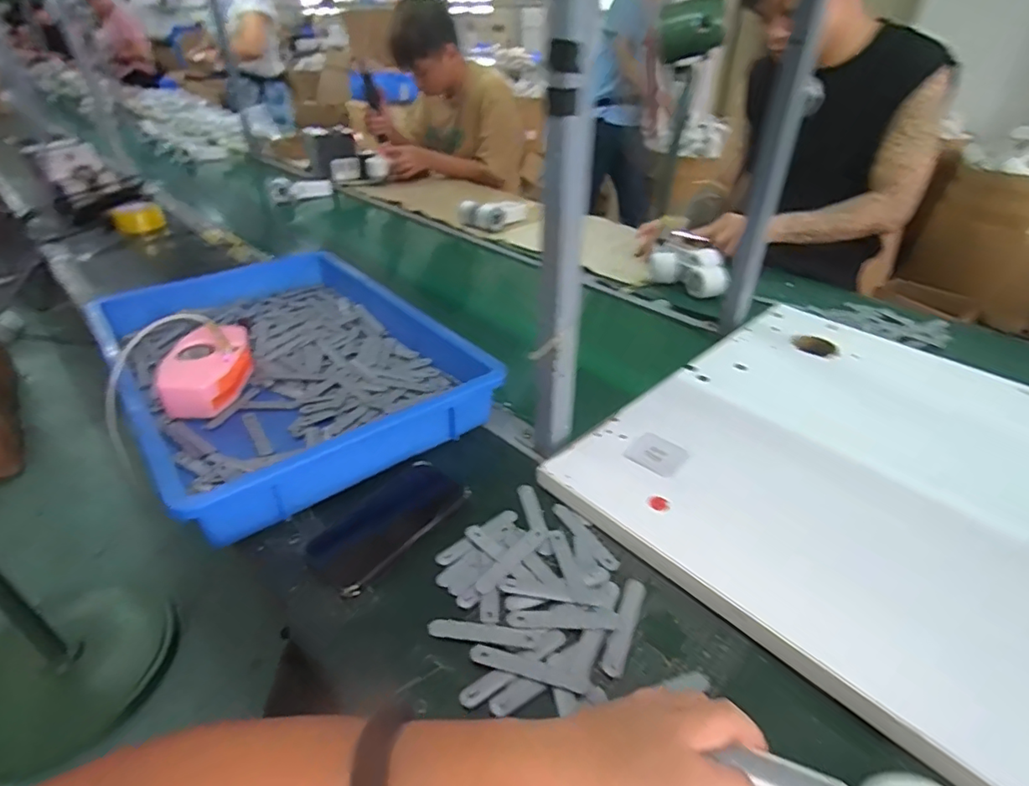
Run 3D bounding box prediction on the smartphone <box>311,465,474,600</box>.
[{"bbox_3d":[-0.129,0.133,0.555,0.083,0.012,0.162,26,43,32],"label":"smartphone"}]

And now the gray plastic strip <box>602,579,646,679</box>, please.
[{"bbox_3d":[0.095,0.199,0.460,0.020,0.006,0.094,14,38,20],"label":"gray plastic strip"}]

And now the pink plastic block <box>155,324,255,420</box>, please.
[{"bbox_3d":[-0.404,-0.034,0.712,0.089,0.064,0.138,-7,36,-9],"label":"pink plastic block"}]

